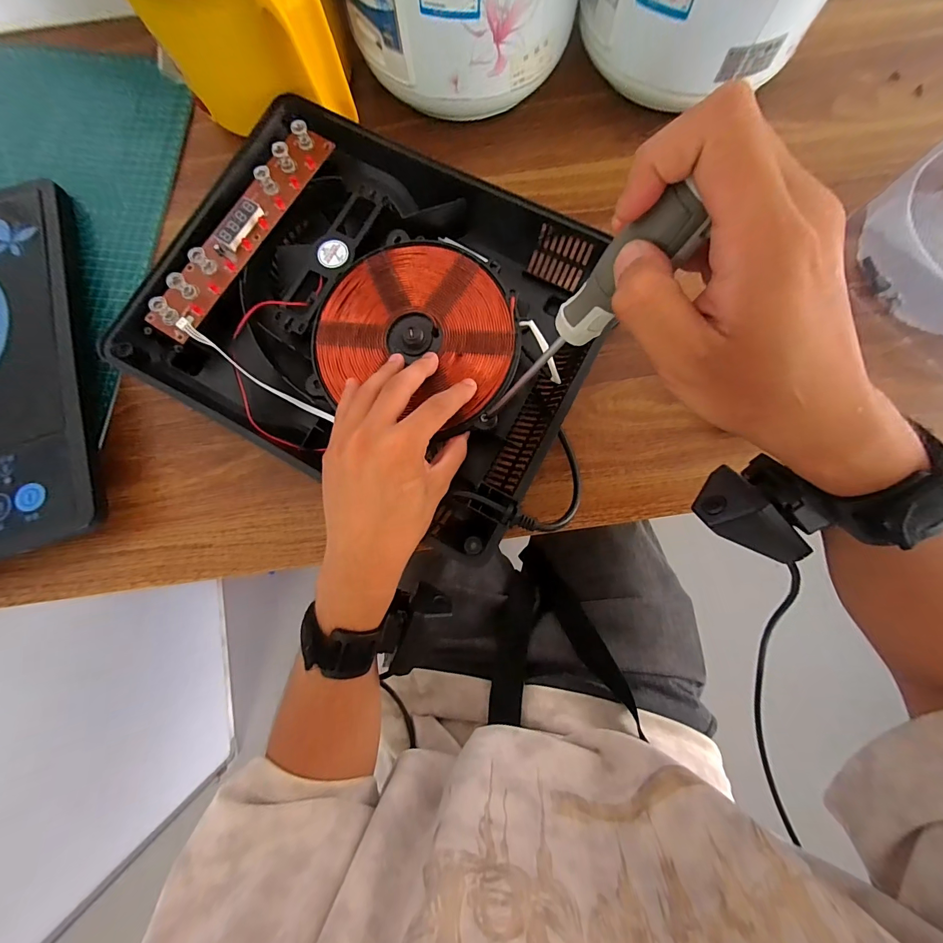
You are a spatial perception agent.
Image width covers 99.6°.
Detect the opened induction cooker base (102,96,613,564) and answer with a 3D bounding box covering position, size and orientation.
[{"bbox_3d":[-0.073,-0.132,0.325,0.336,0.048,0.273,28,81,6],"label":"opened induction cooker base"}]

